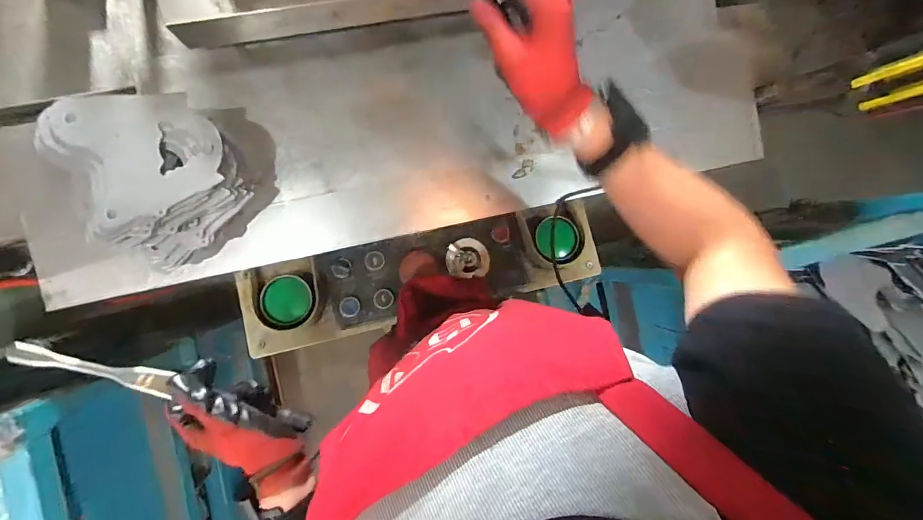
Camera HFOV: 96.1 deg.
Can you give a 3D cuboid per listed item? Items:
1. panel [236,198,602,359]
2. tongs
[{"bbox_3d":[-0.051,0.023,0.650,0.552,0.078,0.136,-12,93,-8],"label":"panel"},{"bbox_3d":[-0.267,0.117,0.391,0.259,0.053,0.043,22,88,-19],"label":"tongs"}]

